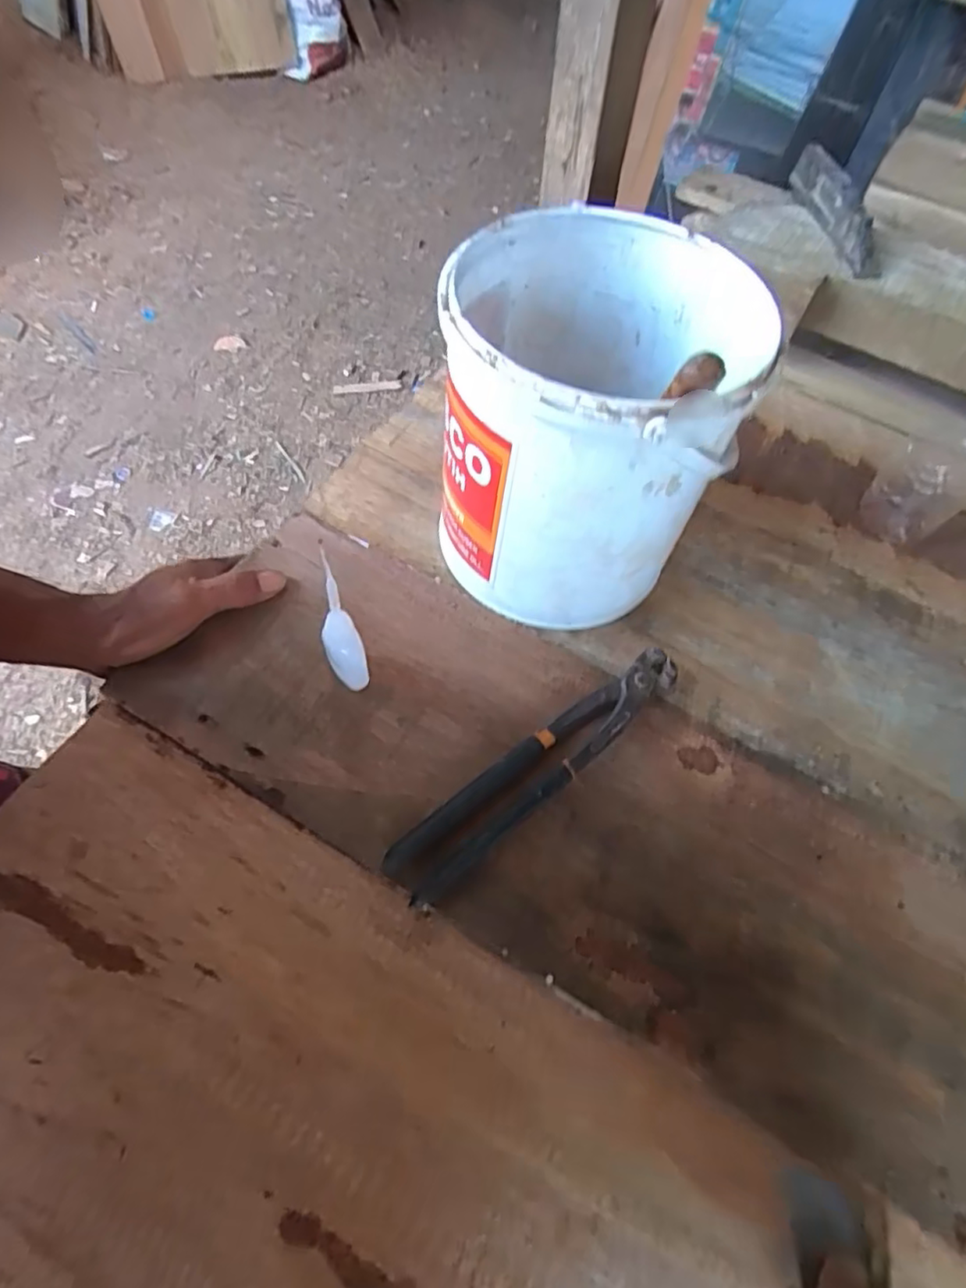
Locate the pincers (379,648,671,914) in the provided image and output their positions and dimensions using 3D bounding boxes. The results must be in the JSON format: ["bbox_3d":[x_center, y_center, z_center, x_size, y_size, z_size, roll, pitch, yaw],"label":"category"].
[{"bbox_3d":[0.036,0.071,0.384,0.219,0.018,0.039,-36,68,-22],"label":"pincers"}]

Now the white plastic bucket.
[{"bbox_3d":[0.059,-0.132,0.406,0.161,0.189,0.172,2,59,-3],"label":"white plastic bucket"}]

